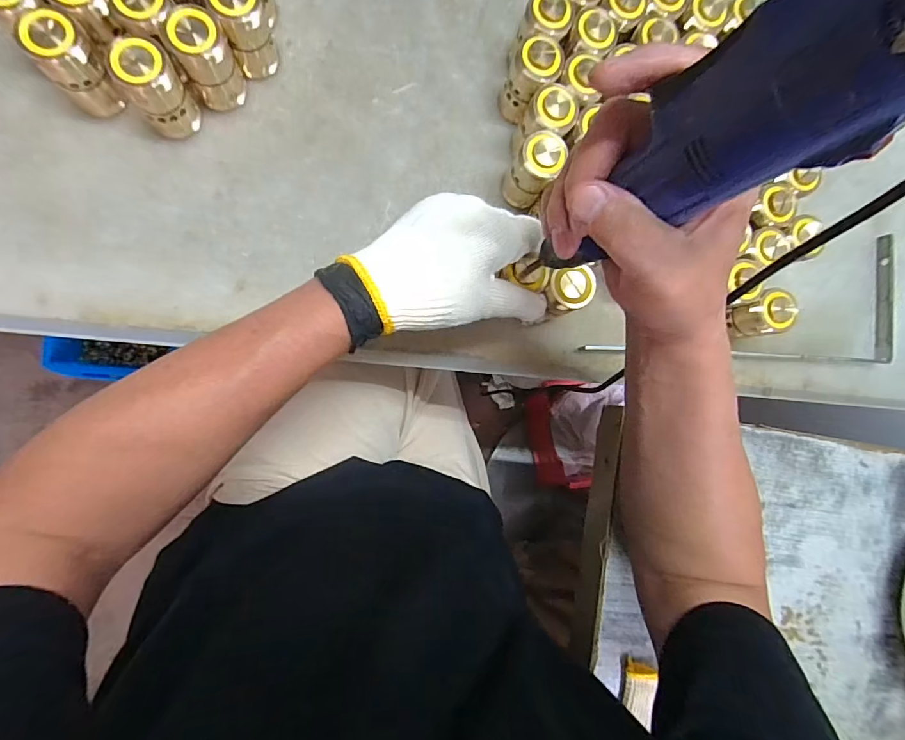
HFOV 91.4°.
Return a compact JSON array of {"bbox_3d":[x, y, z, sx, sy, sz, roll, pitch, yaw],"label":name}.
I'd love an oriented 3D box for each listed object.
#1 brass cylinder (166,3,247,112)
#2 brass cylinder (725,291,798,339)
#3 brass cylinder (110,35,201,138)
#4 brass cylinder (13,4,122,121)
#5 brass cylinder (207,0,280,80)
[{"bbox_3d":[-0.181,-0.232,0.330,0.035,0.062,0.036,-18,92,-10],"label":"brass cylinder"},{"bbox_3d":[0.272,-0.048,0.401,0.033,0.061,0.034,1,87,-11],"label":"brass cylinder"},{"bbox_3d":[-0.212,-0.202,0.321,0.035,0.067,0.029,-27,94,-9],"label":"brass cylinder"},{"bbox_3d":[-0.267,-0.215,0.313,0.030,0.061,0.034,-10,91,-10],"label":"brass cylinder"},{"bbox_3d":[-0.155,-0.257,0.334,0.033,0.067,0.028,-22,93,-9],"label":"brass cylinder"}]

